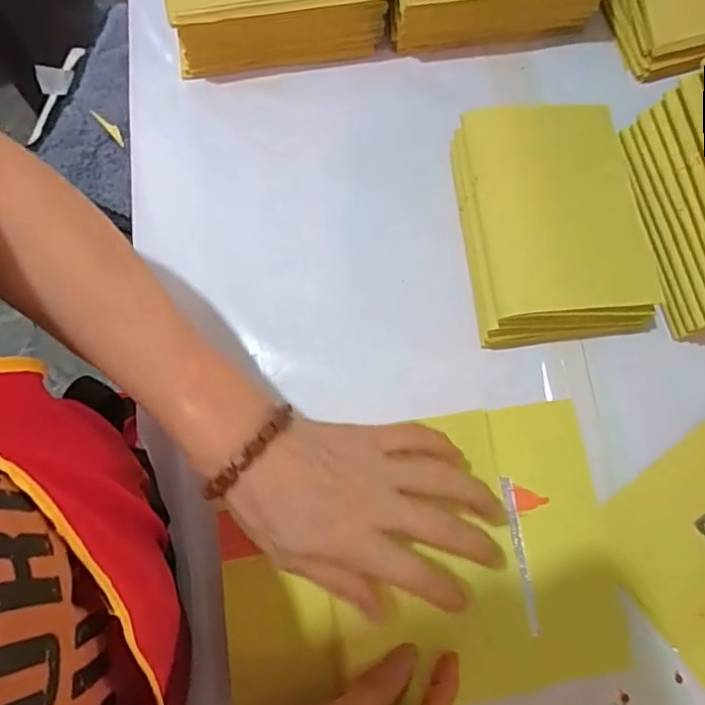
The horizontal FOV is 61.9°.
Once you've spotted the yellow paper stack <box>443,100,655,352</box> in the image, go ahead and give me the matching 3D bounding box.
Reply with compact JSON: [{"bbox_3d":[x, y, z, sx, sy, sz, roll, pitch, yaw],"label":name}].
[{"bbox_3d":[0.138,-0.097,0.419,0.120,0.056,0.162,-6,75,-2],"label":"yellow paper stack"}]

